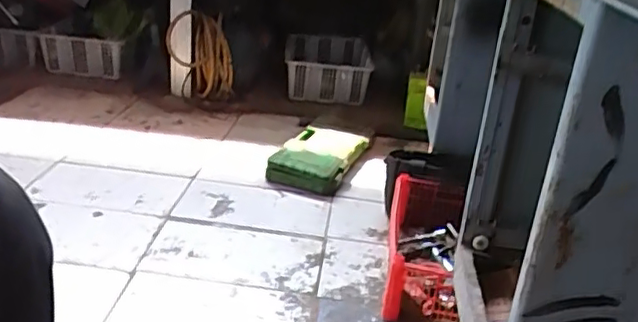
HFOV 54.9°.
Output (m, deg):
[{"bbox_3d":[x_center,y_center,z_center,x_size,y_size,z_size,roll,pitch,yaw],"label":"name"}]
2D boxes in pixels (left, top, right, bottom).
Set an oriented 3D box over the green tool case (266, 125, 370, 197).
[{"bbox_3d":[-0.002,-0.012,1.863,0.218,0.090,0.334,13,26,16],"label":"green tool case"}]

